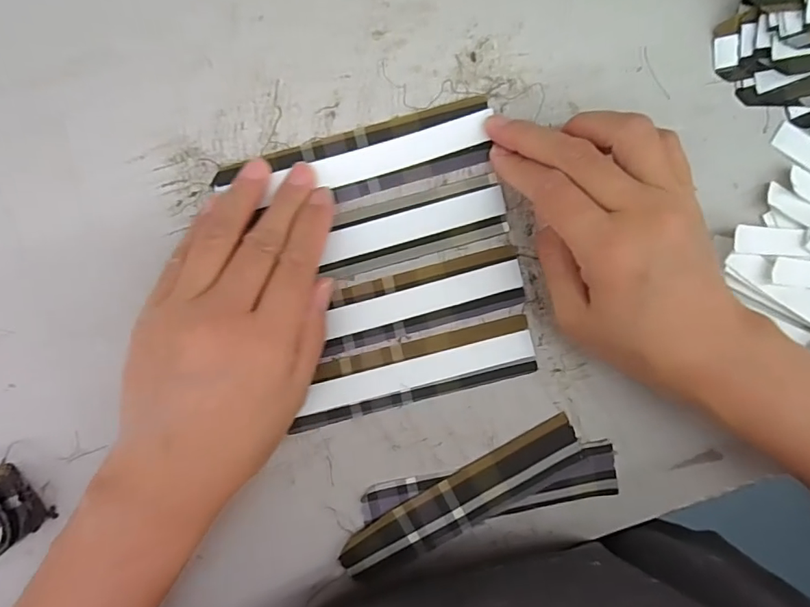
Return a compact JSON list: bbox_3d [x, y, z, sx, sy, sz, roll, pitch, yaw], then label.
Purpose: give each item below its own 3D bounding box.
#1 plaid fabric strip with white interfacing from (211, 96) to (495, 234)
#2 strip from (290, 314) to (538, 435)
[{"bbox_3d":[-0.021,-0.069,0.254,0.135,0.007,0.034,-16,99,-4],"label":"plaid fabric strip with white interfacing"},{"bbox_3d":[0.006,0.036,0.271,0.127,0.005,0.032,-15,99,-5],"label":"strip"}]

